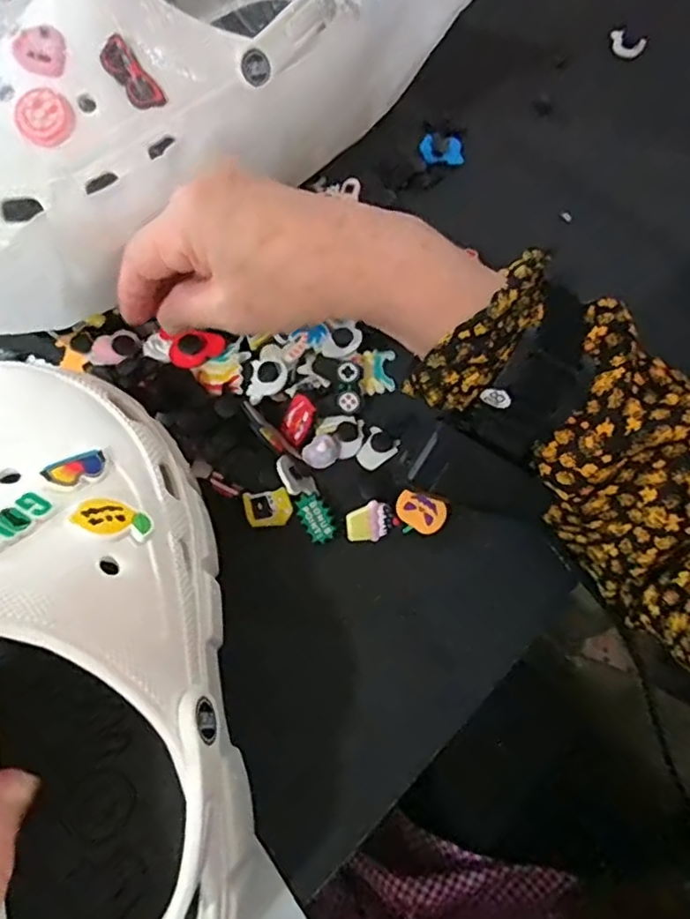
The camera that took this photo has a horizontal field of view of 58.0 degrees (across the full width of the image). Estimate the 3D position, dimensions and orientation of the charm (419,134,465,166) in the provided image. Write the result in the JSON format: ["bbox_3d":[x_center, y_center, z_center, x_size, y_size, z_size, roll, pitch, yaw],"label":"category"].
[{"bbox_3d":[0.065,-0.208,0.415,0.029,0.008,0.021,9,67,1],"label":"charm"}]

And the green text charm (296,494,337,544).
[{"bbox_3d":[-0.014,0.029,0.311,0.016,0.004,0.024,-31,72,-14],"label":"green text charm"}]

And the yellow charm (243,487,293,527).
[{"bbox_3d":[-0.038,0.025,0.310,0.023,0.004,0.018,-10,97,-20],"label":"yellow charm"}]

